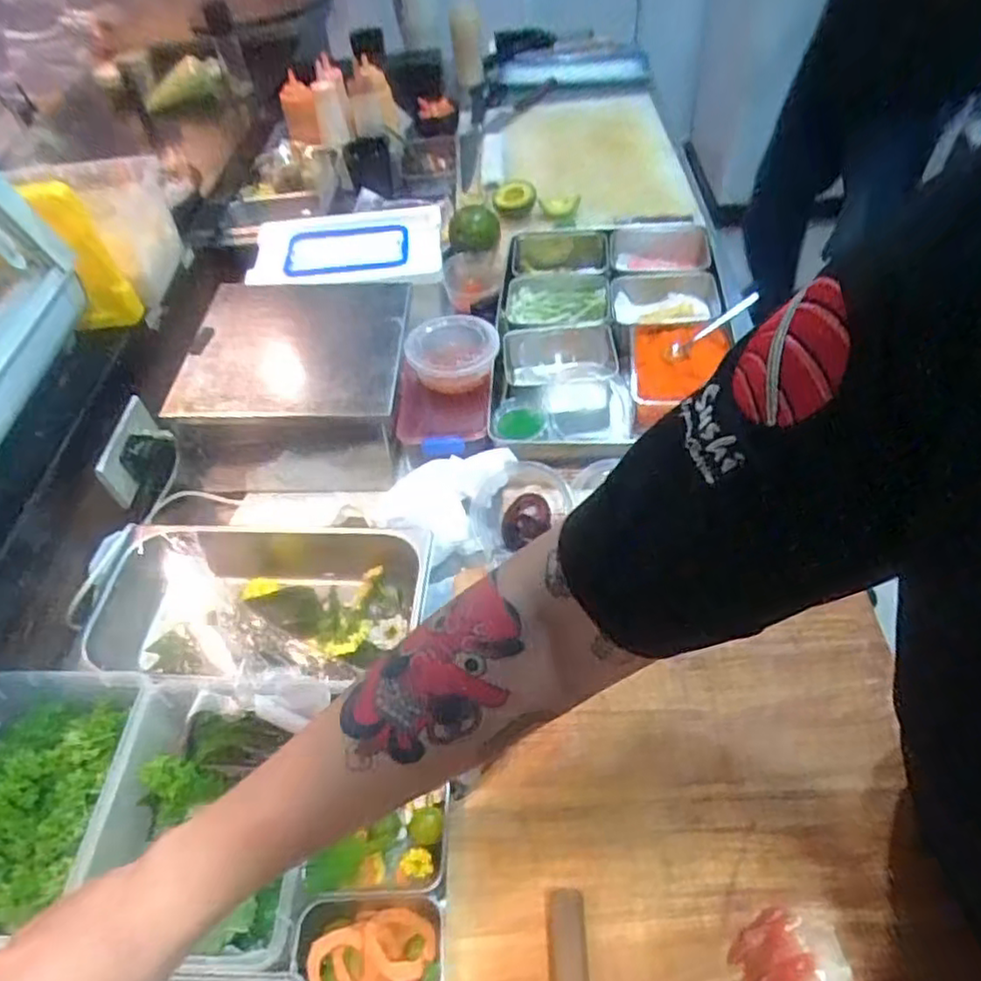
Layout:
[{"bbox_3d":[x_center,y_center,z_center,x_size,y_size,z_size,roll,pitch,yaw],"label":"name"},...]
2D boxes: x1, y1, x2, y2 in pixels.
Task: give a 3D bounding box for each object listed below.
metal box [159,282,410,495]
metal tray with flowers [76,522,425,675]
[{"bbox_3d":[-0.237,-0.129,0.842,0.271,0.148,0.247,-3,49,5],"label":"metal box"},{"bbox_3d":[-0.222,0.111,0.678,0.317,0.073,0.186,4,49,8],"label":"metal tray with flowers"}]

